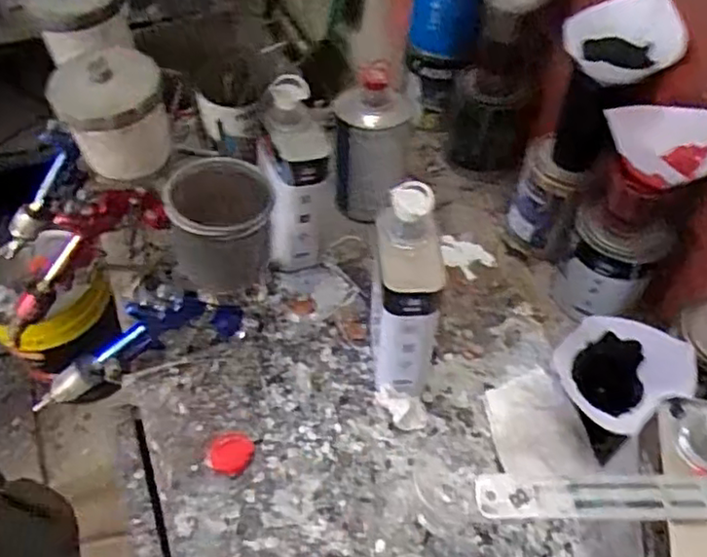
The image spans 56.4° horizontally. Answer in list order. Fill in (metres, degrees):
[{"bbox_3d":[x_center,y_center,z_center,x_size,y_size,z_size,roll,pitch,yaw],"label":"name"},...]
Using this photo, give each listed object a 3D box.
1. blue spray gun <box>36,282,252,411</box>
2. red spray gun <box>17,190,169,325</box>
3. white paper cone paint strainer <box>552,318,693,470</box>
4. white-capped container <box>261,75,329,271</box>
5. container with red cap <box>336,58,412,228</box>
[{"bbox_3d":[-0.257,0.088,0.751,0.269,0.116,0.039,-30,50,16],"label":"blue spray gun"},{"bbox_3d":[-0.329,-0.026,0.780,0.250,0.102,0.037,-39,53,14],"label":"red spray gun"},{"bbox_3d":[0.267,0.104,0.667,0.107,0.097,0.114,-26,55,-20],"label":"white paper cone paint strainer"},{"bbox_3d":[-0.069,-0.114,0.806,0.076,0.229,0.106,-6,51,-5],"label":"white-capped container"},{"bbox_3d":[0.025,-0.176,0.871,0.094,0.210,0.096,3,51,3],"label":"container with red cap"}]

